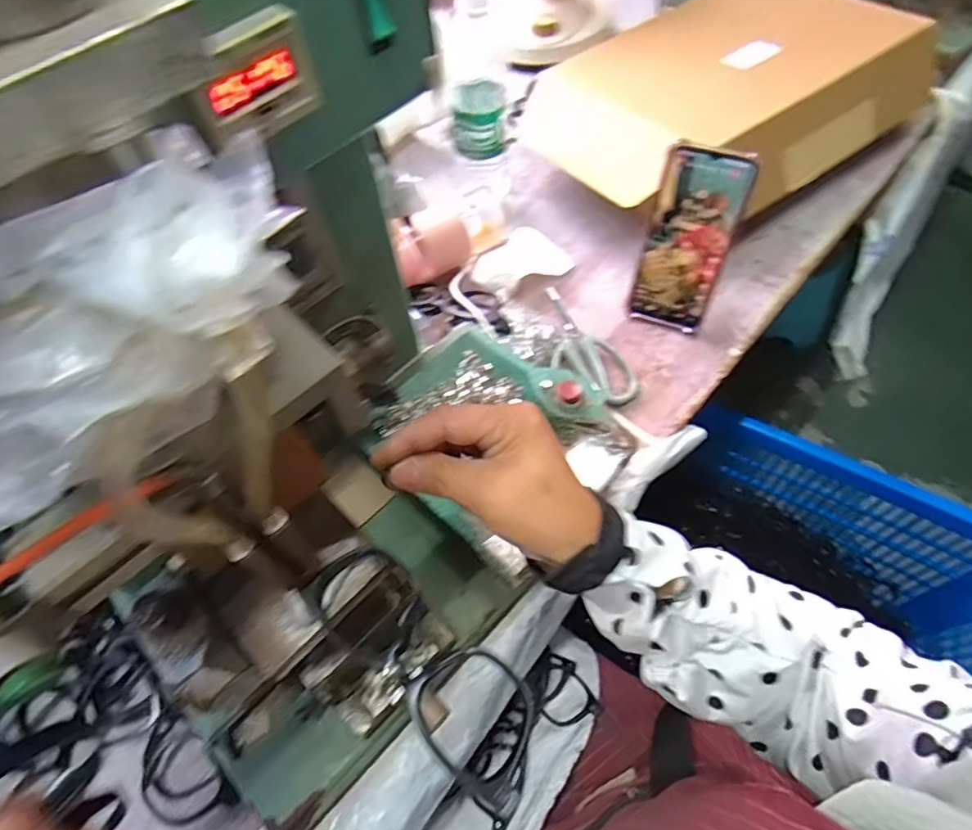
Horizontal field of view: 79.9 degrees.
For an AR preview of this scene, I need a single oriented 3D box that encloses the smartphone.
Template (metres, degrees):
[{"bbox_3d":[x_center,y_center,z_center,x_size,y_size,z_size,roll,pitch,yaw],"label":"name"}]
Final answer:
[{"bbox_3d":[0.190,-0.160,0.546,0.075,0.168,0.016,18,37,14],"label":"smartphone"}]

